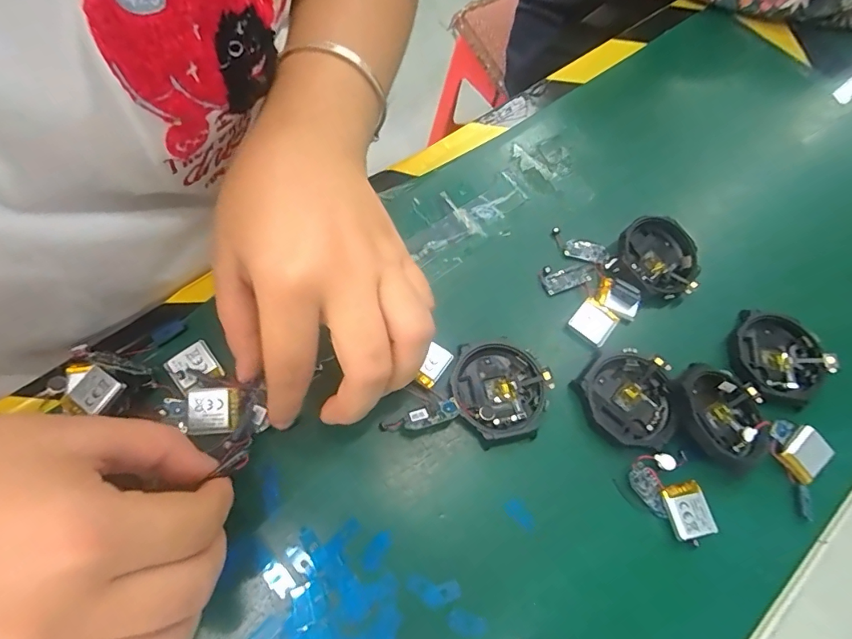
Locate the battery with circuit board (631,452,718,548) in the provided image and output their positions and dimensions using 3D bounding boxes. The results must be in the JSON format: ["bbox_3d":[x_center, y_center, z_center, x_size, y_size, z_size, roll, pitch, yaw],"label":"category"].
[{"bbox_3d":[0.118,0.086,0.220,0.031,0.007,0.040,-7,68,-8],"label":"battery with circuit board"}]

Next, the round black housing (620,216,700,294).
[{"bbox_3d":[0.139,-0.037,0.268,0.047,0.016,0.047,2,67,-5],"label":"round black housing"}]

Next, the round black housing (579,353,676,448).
[{"bbox_3d":[0.104,0.041,0.237,0.047,0.011,0.045,11,66,-1],"label":"round black housing"}]

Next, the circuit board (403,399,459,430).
[{"bbox_3d":[0.003,0.046,0.217,0.027,0.004,0.012,-17,43,-16],"label":"circuit board"}]

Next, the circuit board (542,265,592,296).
[{"bbox_3d":[0.083,-0.024,0.267,0.028,0.004,0.012,-20,70,-13],"label":"circuit board"}]

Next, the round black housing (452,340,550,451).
[{"bbox_3d":[0.037,0.037,0.234,0.049,0.012,0.051,2,67,-5],"label":"round black housing"}]

